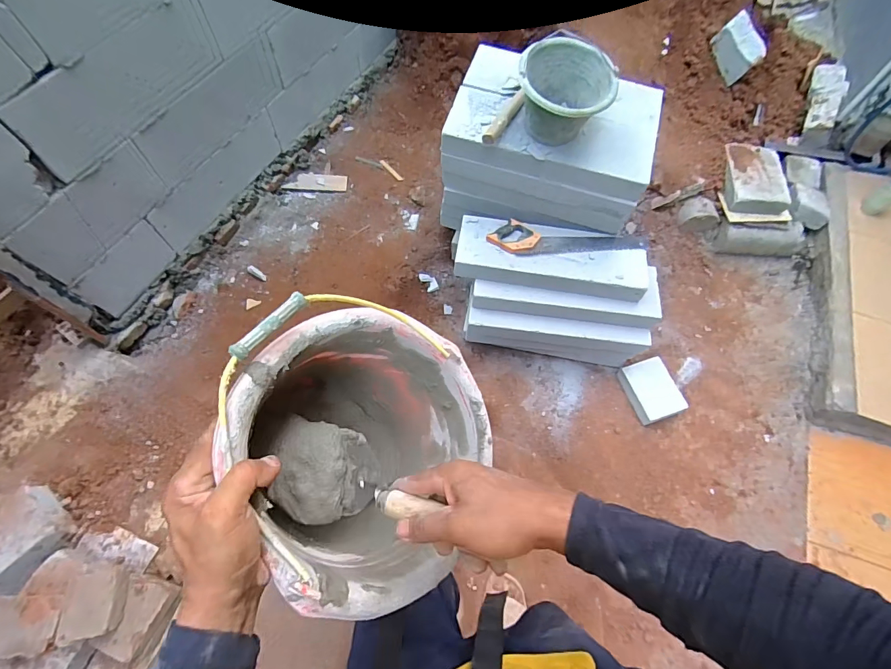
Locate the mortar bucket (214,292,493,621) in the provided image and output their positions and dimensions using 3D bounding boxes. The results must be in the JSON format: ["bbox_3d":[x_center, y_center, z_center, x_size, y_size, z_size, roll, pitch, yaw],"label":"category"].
[{"bbox_3d":[-0.129,0.135,0.497,0.296,0.251,0.290,1,79,-41],"label":"mortar bucket"}]

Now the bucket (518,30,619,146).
[{"bbox_3d":[0.318,-0.660,1.122,0.242,0.184,0.203,12,63,3],"label":"bucket"}]

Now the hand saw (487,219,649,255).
[{"bbox_3d":[0.392,-0.292,1.320,0.498,0.027,0.107,6,63,0],"label":"hand saw"}]

